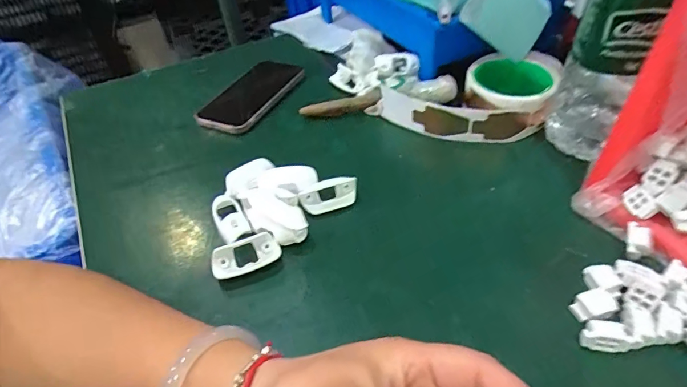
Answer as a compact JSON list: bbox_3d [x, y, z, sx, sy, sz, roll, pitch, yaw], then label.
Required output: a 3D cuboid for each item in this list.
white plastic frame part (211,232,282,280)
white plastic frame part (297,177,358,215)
[{"bbox_3d":[-0.077,0.048,0.334,0.053,0.020,0.021,-19,45,-14],"label":"white plastic frame part"},{"bbox_3d":[-0.013,0.001,0.382,0.053,0.026,0.014,-13,44,-8],"label":"white plastic frame part"}]

